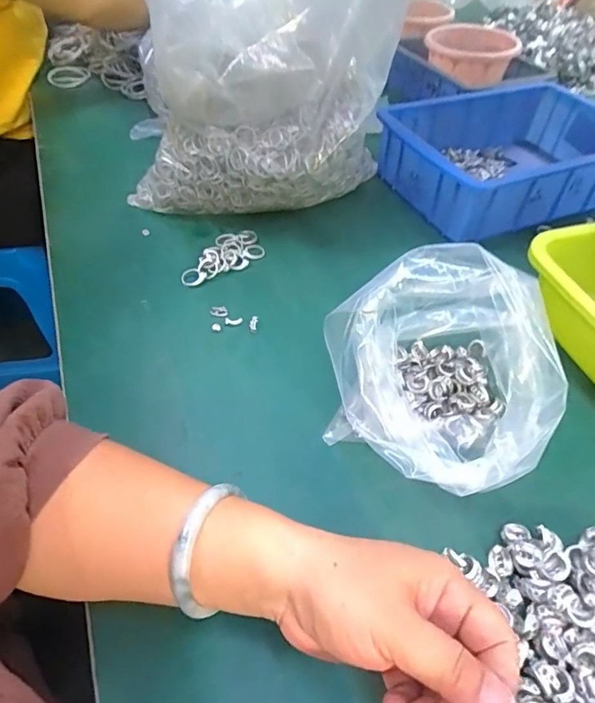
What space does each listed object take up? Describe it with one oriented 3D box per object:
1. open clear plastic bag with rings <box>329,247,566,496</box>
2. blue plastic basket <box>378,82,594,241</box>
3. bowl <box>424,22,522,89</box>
[{"bbox_3d":[0.092,0.006,0.334,0.138,0.140,0.156,9,48,4],"label":"open clear plastic bag with rings"},{"bbox_3d":[0.262,-0.248,0.598,0.293,0.080,0.199,-18,52,-18],"label":"blue plastic basket"},{"bbox_3d":[0.287,-0.500,0.788,0.140,0.053,0.145,2,48,-2],"label":"bowl"}]

